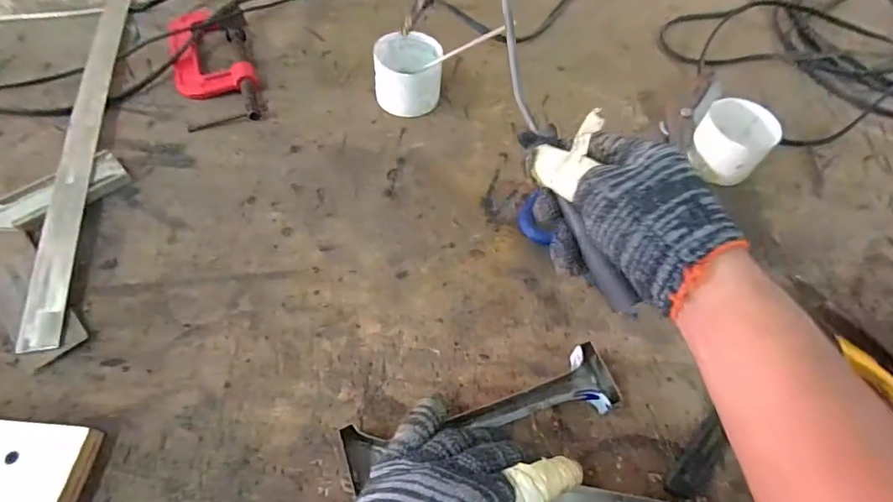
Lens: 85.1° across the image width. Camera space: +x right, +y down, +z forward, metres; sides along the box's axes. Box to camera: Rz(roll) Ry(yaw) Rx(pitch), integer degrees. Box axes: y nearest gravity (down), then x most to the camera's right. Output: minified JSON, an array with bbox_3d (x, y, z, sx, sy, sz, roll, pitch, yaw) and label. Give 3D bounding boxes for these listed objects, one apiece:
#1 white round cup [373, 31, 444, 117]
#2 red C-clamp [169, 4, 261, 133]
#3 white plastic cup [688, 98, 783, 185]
[{"bbox_3d":[-0.038,-0.174,0.480,0.066,0.044,0.074,-3,58,-6],"label":"white round cup"},{"bbox_3d":[-0.236,-0.192,0.490,0.075,0.022,0.173,-13,60,-13],"label":"red C-clamp"},{"bbox_3d":[0.272,-0.105,0.464,0.064,0.048,0.064,2,57,-3],"label":"white plastic cup"}]

